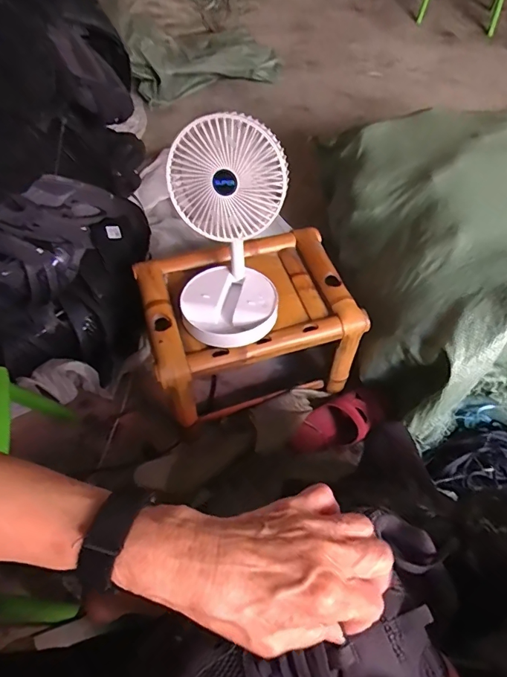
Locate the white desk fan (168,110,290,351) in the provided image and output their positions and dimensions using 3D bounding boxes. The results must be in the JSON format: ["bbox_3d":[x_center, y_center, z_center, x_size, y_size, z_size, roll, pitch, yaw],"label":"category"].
[{"bbox_3d":[-0.037,-0.132,0.634,0.154,0.291,0.166,-1,56,-3],"label":"white desk fan"}]

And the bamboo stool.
[{"bbox_3d":[-0.017,-0.033,0.843,0.361,0.218,0.287,-15,57,-12],"label":"bamboo stool"}]

